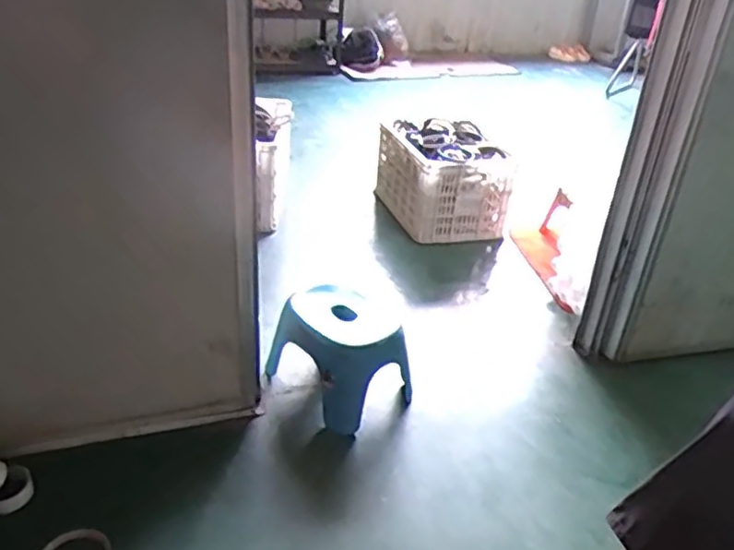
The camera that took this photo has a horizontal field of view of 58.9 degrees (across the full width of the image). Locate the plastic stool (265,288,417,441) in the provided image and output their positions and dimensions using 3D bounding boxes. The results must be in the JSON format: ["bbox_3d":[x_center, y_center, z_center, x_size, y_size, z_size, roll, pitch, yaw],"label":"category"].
[{"bbox_3d":[-0.052,0.162,1.323,0.209,0.202,0.227,-21,38,-36],"label":"plastic stool"}]

